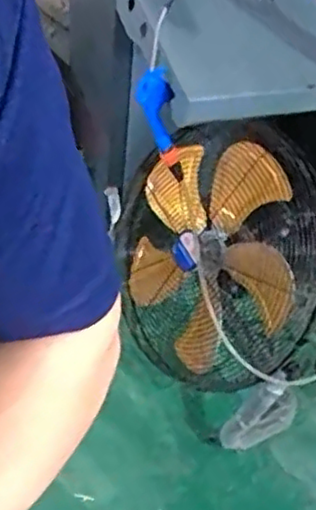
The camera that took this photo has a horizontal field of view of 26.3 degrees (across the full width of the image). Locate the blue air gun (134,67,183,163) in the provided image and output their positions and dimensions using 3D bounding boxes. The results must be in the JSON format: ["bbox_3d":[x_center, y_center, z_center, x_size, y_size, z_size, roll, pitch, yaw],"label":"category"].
[{"bbox_3d":[0.001,-0.208,0.998,0.040,0.164,0.032,4,46,17],"label":"blue air gun"}]

